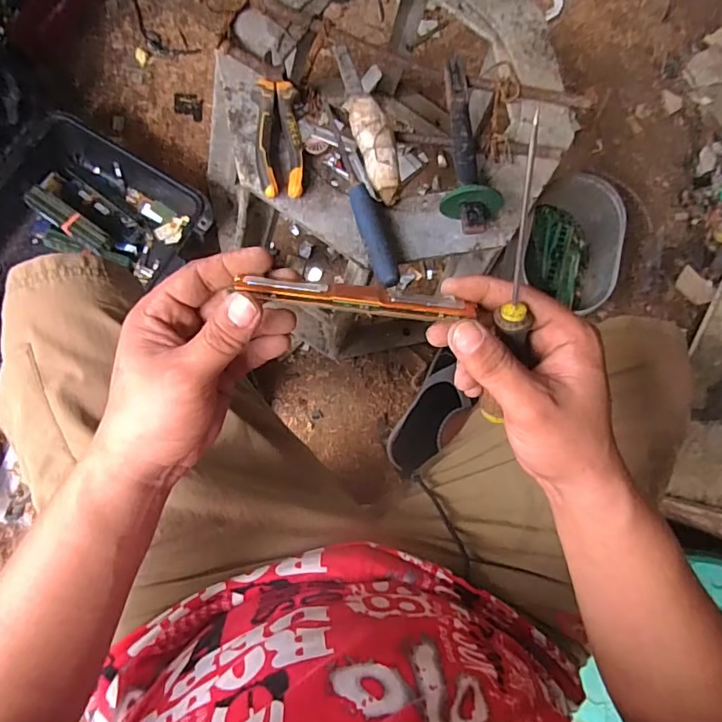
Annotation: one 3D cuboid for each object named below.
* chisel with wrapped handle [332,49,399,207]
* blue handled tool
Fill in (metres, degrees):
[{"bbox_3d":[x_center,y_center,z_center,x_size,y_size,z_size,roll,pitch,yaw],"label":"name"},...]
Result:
[{"bbox_3d":[0.007,-0.266,0.556,0.038,0.025,0.194,-18,86,-9],"label":"chisel with wrapped handle"},{"bbox_3d":[0.001,-0.176,0.529,0.027,0.030,0.211,-16,85,-8],"label":"blue handled tool"}]

